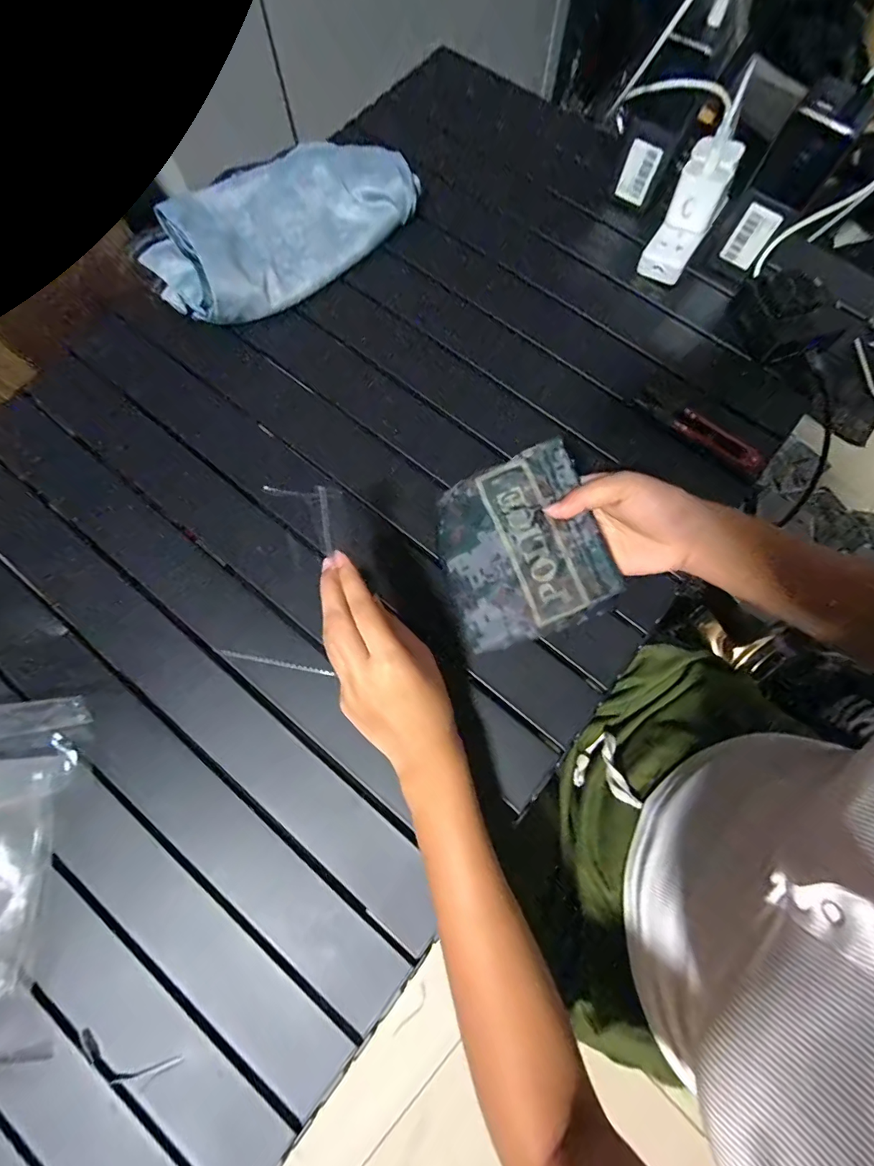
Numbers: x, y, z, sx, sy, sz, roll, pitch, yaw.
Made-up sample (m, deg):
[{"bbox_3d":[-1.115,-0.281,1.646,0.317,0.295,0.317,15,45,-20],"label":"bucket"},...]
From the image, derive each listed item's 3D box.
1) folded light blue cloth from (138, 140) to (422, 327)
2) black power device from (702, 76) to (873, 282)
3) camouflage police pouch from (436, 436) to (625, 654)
[{"bbox_3d":[-0.150,-0.355,0.455,0.269,0.058,0.124,-41,78,-10],"label":"folded light blue cloth"},{"bbox_3d":[0.293,-0.333,0.406,0.053,0.135,0.027,42,79,10],"label":"black power device"},{"bbox_3d":[0.059,-0.023,0.337,0.114,0.014,0.123,-22,89,18],"label":"camouflage police pouch"}]

